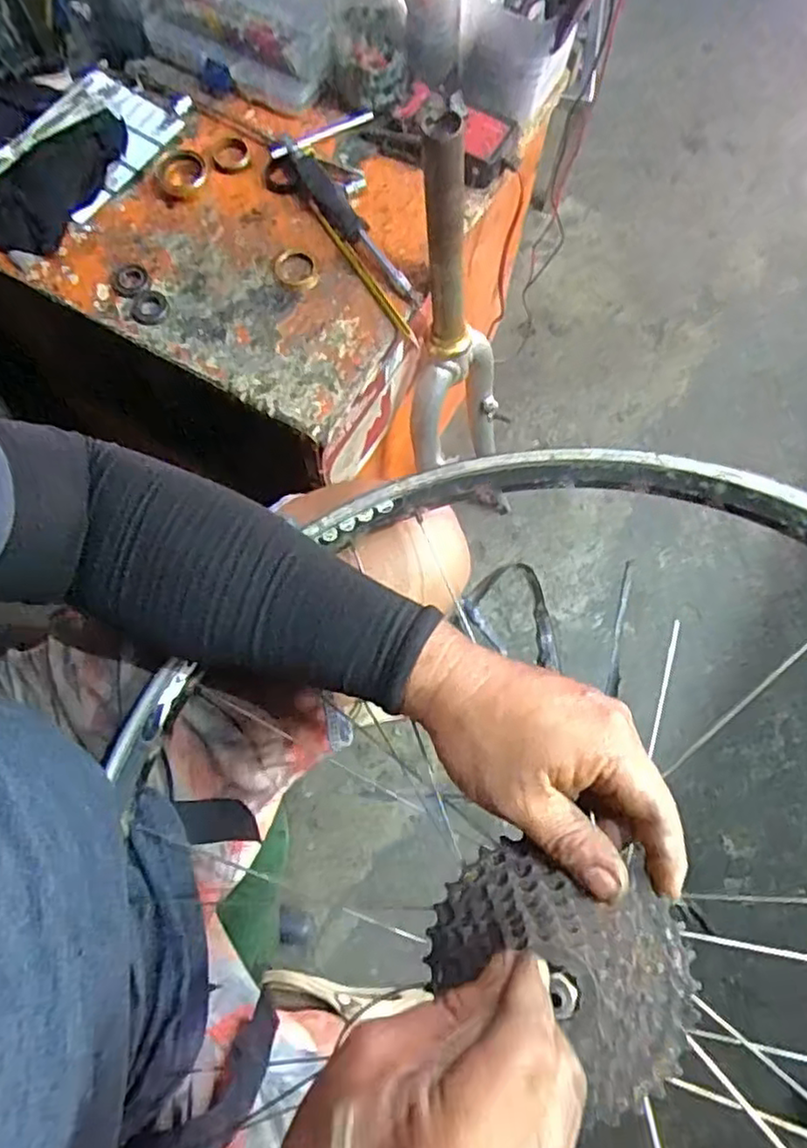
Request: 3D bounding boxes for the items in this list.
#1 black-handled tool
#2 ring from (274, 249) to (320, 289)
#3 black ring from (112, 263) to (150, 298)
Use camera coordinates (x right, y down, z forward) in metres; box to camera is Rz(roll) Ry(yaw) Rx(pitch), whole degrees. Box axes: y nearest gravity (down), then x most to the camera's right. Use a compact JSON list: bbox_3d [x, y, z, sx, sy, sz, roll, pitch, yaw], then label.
[{"bbox_3d":[-0.042,-0.295,0.588,0.026,0.025,0.168,-35,78,-10],"label":"black-handled tool"},{"bbox_3d":[-0.090,-0.257,0.579,0.034,0.010,0.037,0,74,-1],"label":"ring"},{"bbox_3d":[-0.228,-0.246,0.577,0.030,0.004,0.034,-25,75,-6],"label":"black ring"}]

